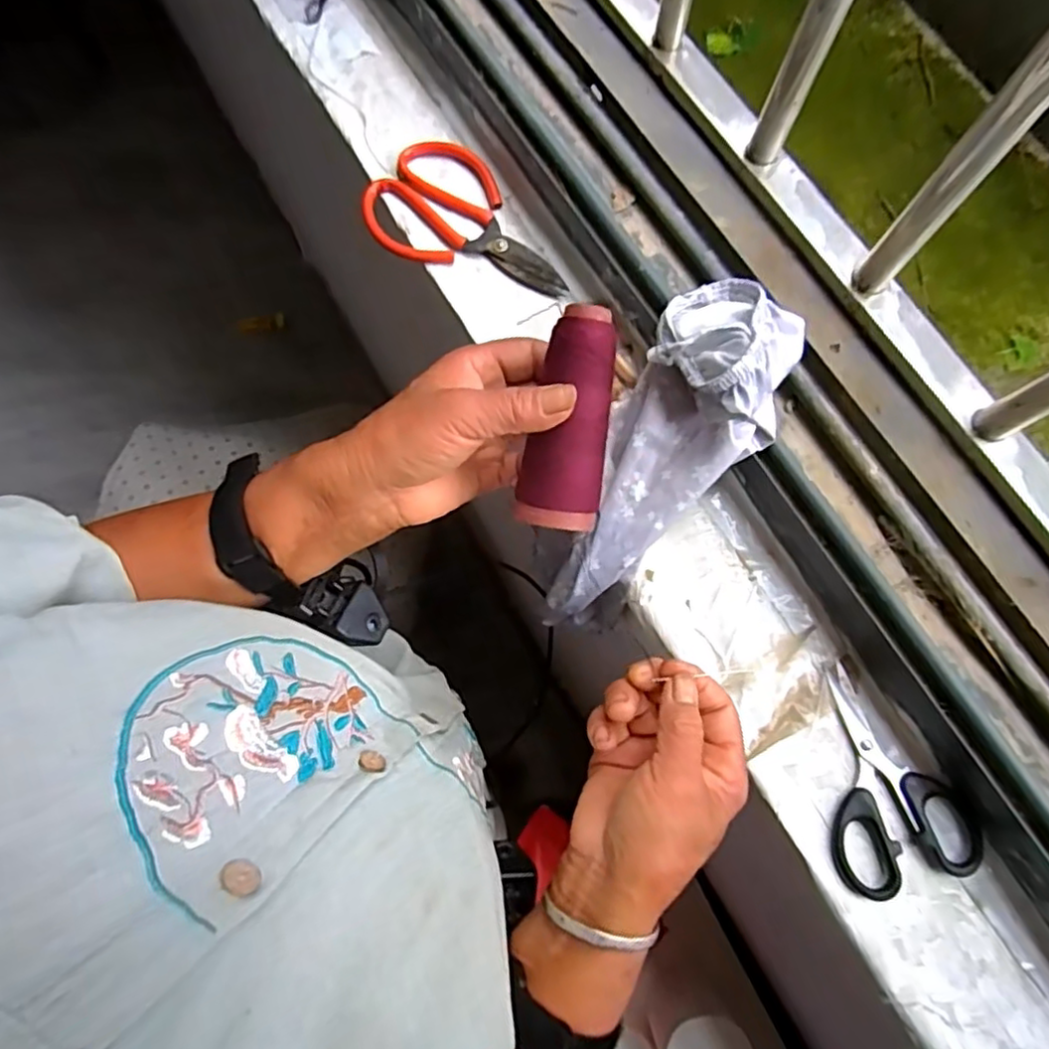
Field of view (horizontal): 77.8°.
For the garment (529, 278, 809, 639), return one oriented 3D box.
[{"bbox_3d":[0.068,-0.024,0.380,0.089,0.068,0.239,33,111,8],"label":"garment"}]

